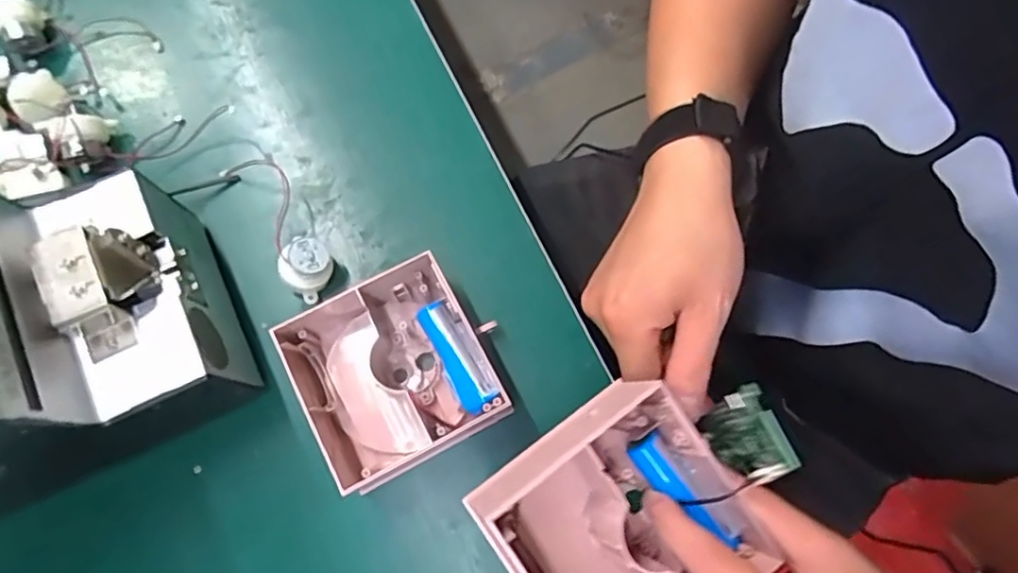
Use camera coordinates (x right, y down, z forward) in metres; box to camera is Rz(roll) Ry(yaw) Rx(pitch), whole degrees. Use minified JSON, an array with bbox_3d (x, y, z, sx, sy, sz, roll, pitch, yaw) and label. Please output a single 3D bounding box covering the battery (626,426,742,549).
[{"bbox_3d":[0.085,0.099,0.297,0.019,0.016,0.066,-44,95,-11],"label":"battery"}]

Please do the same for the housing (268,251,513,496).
[{"bbox_3d":[-0.071,0.049,0.369,0.108,0.036,0.112,-25,77,-5],"label":"housing"}]

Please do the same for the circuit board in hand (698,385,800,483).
[{"bbox_3d":[0.112,0.076,0.303,0.010,0.060,0.040,-18,66,-18],"label":"circuit board in hand"}]

